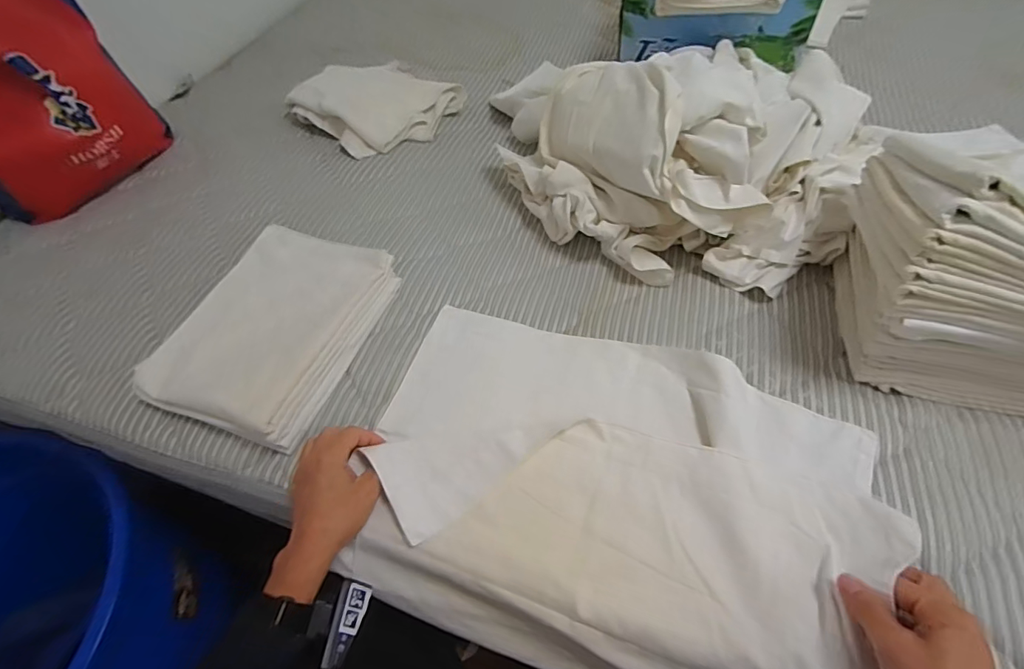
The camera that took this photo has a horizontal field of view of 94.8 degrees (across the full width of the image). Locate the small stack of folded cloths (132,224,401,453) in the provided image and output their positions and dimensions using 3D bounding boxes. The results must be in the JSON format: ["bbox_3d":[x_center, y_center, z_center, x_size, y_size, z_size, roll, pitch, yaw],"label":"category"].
[{"bbox_3d":[-0.303,-0.012,0.606,0.213,0.053,0.279,15,57,14],"label":"small stack of folded cloths"}]

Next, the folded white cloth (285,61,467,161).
[{"bbox_3d":[-0.257,-0.469,0.921,0.278,0.063,0.285,35,63,26],"label":"folded white cloth"}]

